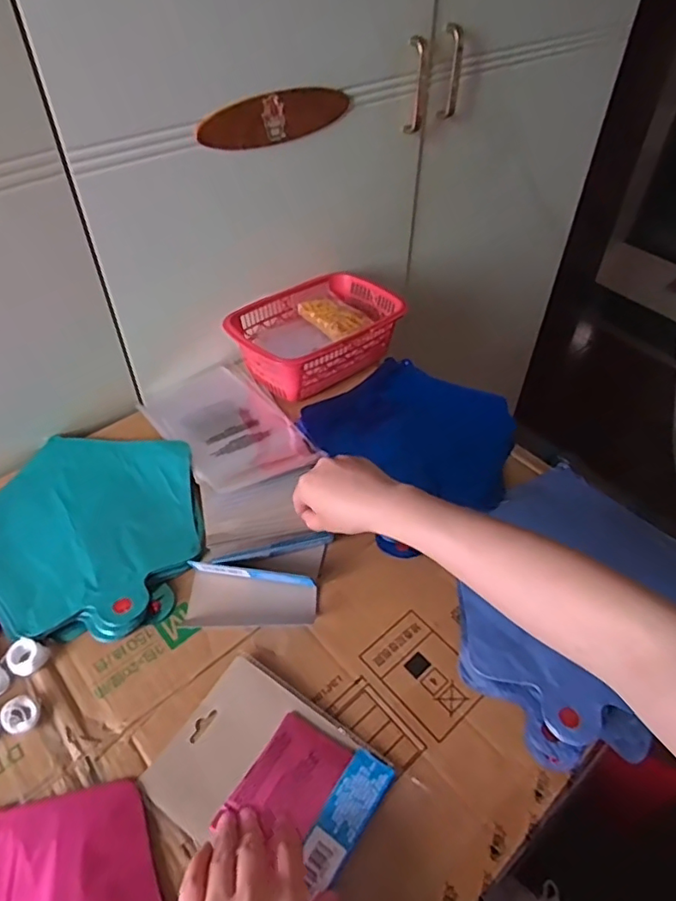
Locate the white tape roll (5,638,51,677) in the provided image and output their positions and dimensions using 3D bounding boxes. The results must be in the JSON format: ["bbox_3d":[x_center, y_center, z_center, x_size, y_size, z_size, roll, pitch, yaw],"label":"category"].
[{"bbox_3d":[-0.254,0.168,0.471,0.028,0.011,0.027,-1,45,1],"label":"white tape roll"}]

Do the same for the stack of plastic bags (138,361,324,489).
[{"bbox_3d":[-0.130,-0.033,0.670,0.135,0.019,0.214,-24,47,-24],"label":"stack of plastic bags"}]

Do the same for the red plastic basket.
[{"bbox_3d":[-0.030,-0.151,0.744,0.218,0.073,0.143,-32,53,-27],"label":"red plastic basket"}]

